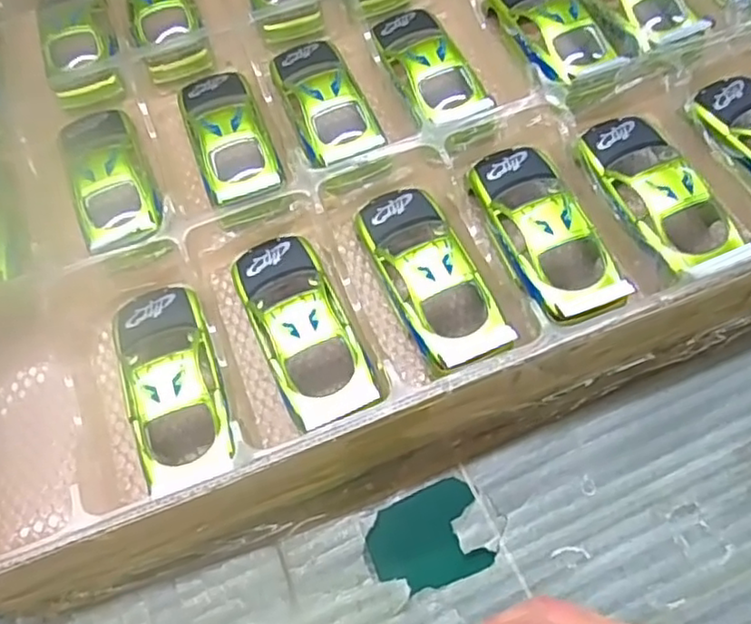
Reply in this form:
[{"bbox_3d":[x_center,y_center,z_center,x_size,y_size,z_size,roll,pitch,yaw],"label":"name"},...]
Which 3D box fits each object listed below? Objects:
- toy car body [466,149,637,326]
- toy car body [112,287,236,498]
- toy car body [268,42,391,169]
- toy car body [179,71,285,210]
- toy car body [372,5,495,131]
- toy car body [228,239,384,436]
[{"bbox_3d":[0.099,-0.048,0.377,0.052,0.030,0.124,-19,63,-4],"label":"toy car body"},{"bbox_3d":[-0.111,0.039,0.352,0.053,0.035,0.121,-22,64,-7],"label":"toy car body"},{"bbox_3d":[-0.036,-0.147,0.434,0.051,0.022,0.117,-21,64,-5],"label":"toy car body"},{"bbox_3d":[-0.097,-0.119,0.427,0.052,0.022,0.119,-21,64,-5],"label":"toy car body"},{"bbox_3d":[0.035,-0.171,0.443,0.053,0.032,0.125,-19,63,-4],"label":"toy car body"},{"bbox_3d":[-0.042,0.008,0.362,0.048,0.034,0.122,-24,64,-7],"label":"toy car body"}]

